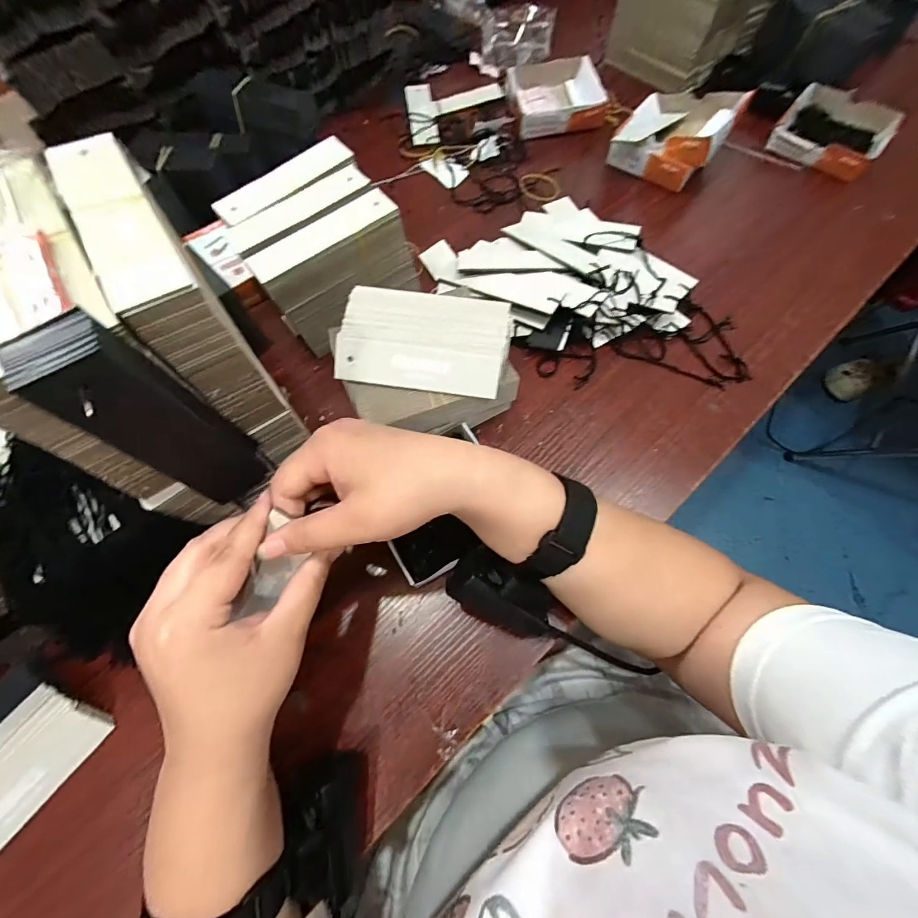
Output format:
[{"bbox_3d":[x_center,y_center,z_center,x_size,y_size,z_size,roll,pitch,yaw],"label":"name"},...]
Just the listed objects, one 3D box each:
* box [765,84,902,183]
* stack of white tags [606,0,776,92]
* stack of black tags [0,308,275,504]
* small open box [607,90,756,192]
[{"bbox_3d":[0.468,-0.409,0.522,0.119,0.034,0.133,36,74,14],"label":"box"},{"bbox_3d":[0.333,-0.617,0.561,0.216,0.117,0.140,-42,74,-14],"label":"stack of white tags"},{"bbox_3d":[-0.144,-0.016,0.211,0.028,0.136,0.040,39,74,14],"label":"stack of black tags"},{"bbox_3d":[0.261,-0.395,0.500,0.115,0.064,0.134,32,73,12],"label":"small open box"}]

